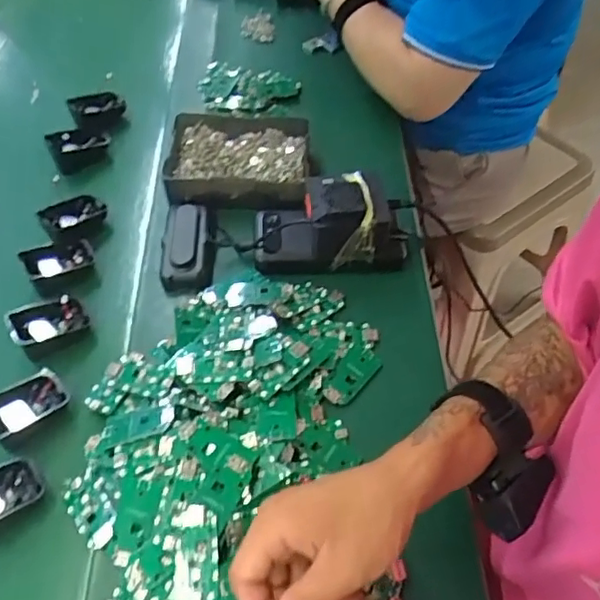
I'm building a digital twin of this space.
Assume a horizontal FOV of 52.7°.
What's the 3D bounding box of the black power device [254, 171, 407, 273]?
[{"bbox_3d":[0.028,-0.081,0.607,0.152,0.070,0.078,-6,53,0],"label":"black power device"}]

